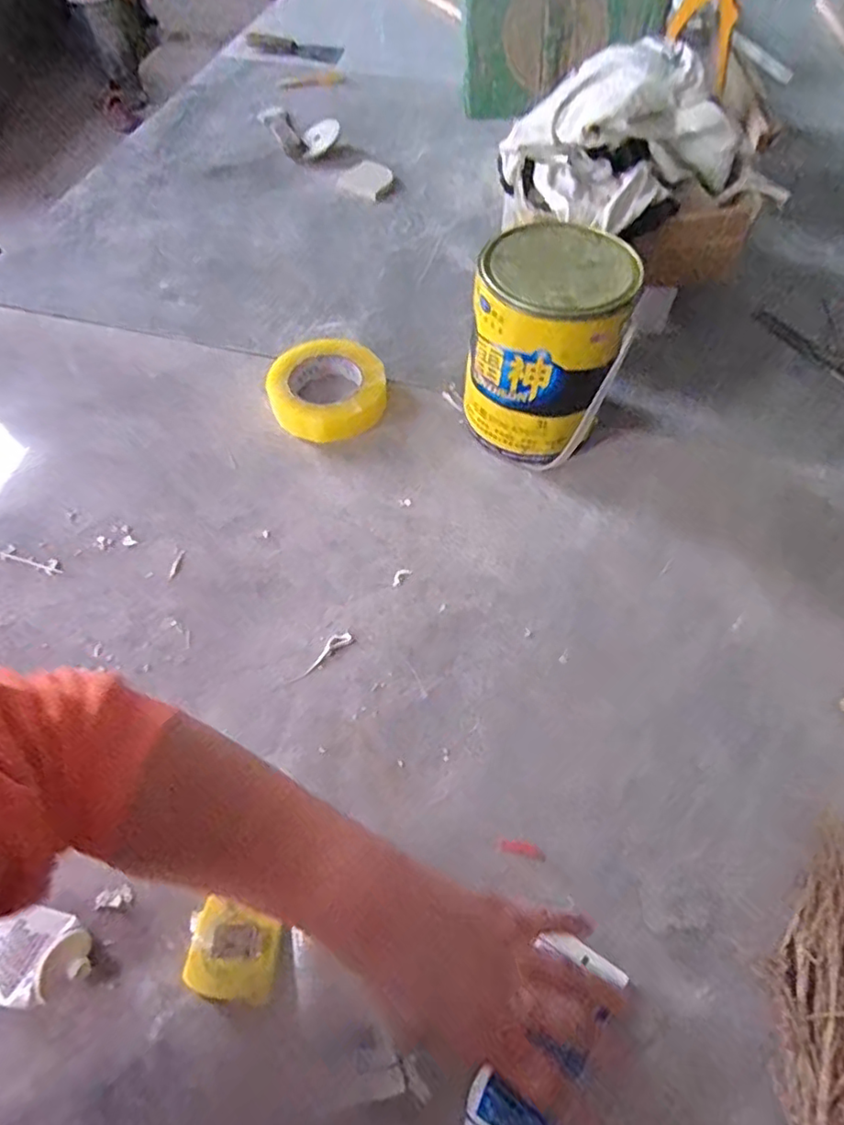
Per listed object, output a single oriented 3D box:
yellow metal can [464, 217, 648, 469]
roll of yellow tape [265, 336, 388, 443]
[{"bbox_3d":[0.120,-0.205,0.584,0.135,0.176,0.145,0,60,1],"label":"yellow metal can"},{"bbox_3d":[-0.103,-0.189,0.659,0.122,0.046,0.117,0,60,1],"label":"roll of yellow tape"}]

